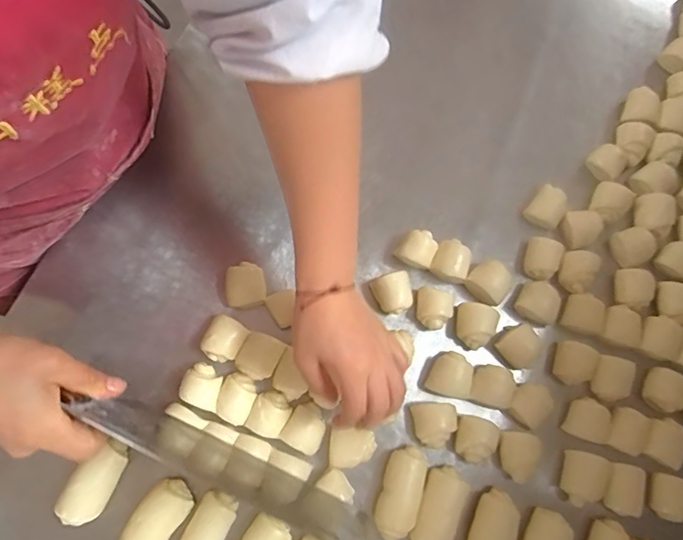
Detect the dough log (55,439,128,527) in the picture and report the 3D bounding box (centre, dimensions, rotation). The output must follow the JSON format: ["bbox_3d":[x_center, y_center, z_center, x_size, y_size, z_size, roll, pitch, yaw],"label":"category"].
[{"bbox_3d":[-0.221,0.191,0.445,0.033,0.036,0.073,23,75,3],"label":"dough log"}]

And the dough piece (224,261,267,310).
[{"bbox_3d":[-0.098,0.016,0.505,0.039,0.019,0.042,-9,76,-6],"label":"dough piece"}]

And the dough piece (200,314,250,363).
[{"bbox_3d":[-0.115,0.069,0.485,0.035,0.025,0.042,29,76,4],"label":"dough piece"}]

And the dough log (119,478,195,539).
[{"bbox_3d":[-0.167,0.227,0.442,0.038,0.026,0.076,34,76,5],"label":"dough log"}]

